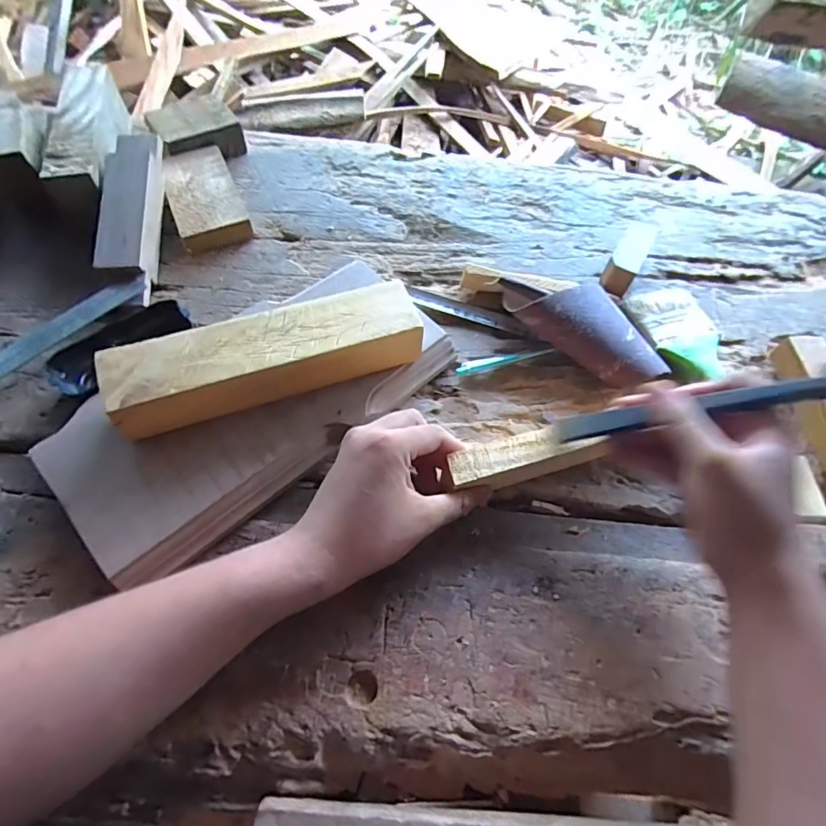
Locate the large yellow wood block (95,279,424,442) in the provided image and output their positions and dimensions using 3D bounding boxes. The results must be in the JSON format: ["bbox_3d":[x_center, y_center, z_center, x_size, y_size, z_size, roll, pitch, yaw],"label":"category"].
[{"bbox_3d":[-0.105,-0.041,0.357,0.223,0.042,0.063,-18,63,-14],"label":"large yellow wood block"}]

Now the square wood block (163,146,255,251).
[{"bbox_3d":[-0.217,-0.223,0.492,0.066,0.024,0.122,-21,64,-15],"label":"square wood block"}]

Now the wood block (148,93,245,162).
[{"bbox_3d":[-0.239,-0.313,0.529,0.083,0.044,0.059,-38,70,-22],"label":"wood block"}]

